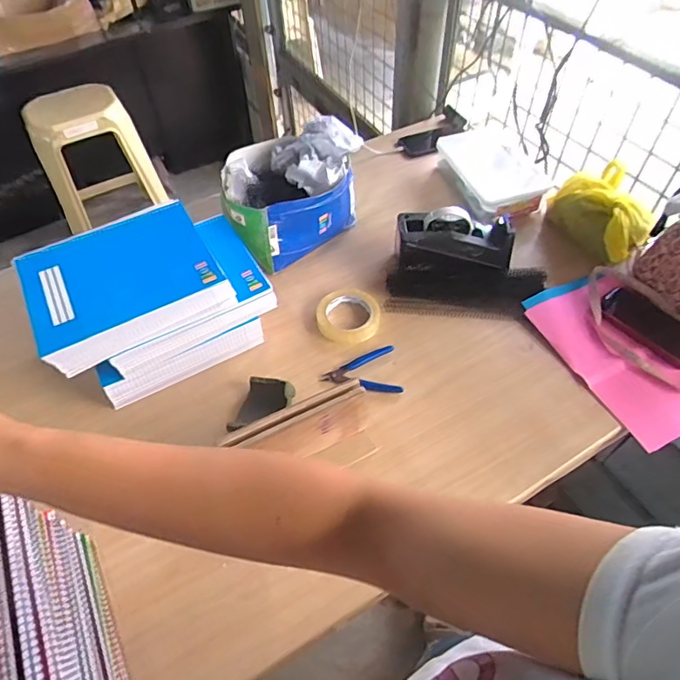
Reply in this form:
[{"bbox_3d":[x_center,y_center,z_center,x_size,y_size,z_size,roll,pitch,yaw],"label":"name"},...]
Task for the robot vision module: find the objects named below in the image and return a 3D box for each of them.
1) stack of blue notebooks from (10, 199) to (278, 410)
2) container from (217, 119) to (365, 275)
[{"bbox_3d":[-0.281,-0.068,0.759,0.304,0.166,0.203,-27,57,-17],"label":"stack of blue notebooks"},{"bbox_3d":[-0.101,-0.282,0.897,0.239,0.159,0.205,-29,57,-18],"label":"container"}]

